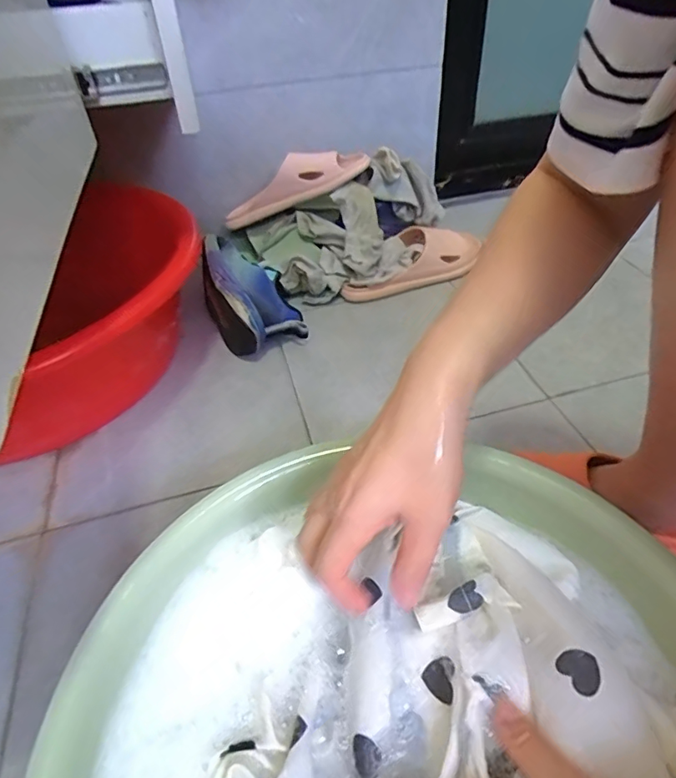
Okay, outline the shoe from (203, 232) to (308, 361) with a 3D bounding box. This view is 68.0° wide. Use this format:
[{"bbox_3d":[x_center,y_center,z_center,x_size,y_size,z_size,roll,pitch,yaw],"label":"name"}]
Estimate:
[{"bbox_3d":[-0.142,-0.146,0.748,0.109,0.091,0.206,-24,47,-17],"label":"shoe"}]

